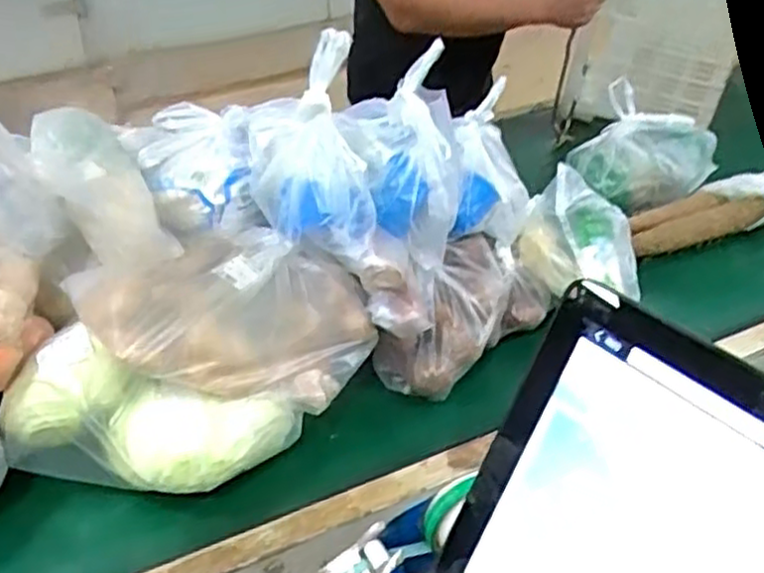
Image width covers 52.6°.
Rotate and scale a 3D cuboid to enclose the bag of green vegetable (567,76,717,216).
[{"bbox_3d":[0.453,-0.226,1.339,0.231,0.169,0.180,-13,36,-14],"label":"bag of green vegetable"}]

